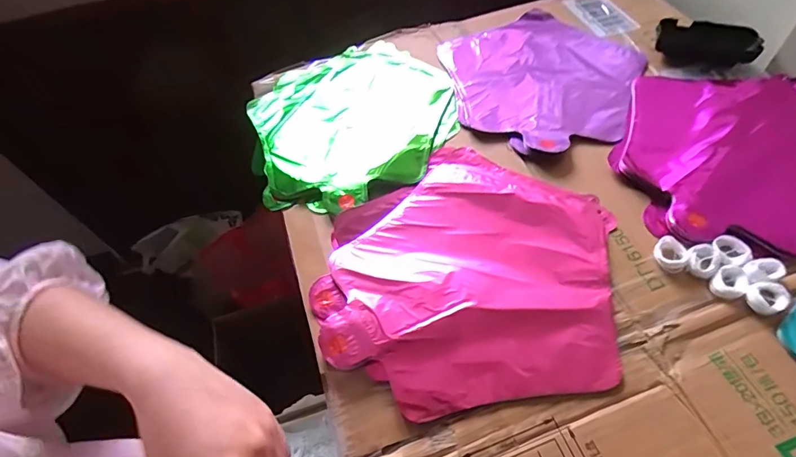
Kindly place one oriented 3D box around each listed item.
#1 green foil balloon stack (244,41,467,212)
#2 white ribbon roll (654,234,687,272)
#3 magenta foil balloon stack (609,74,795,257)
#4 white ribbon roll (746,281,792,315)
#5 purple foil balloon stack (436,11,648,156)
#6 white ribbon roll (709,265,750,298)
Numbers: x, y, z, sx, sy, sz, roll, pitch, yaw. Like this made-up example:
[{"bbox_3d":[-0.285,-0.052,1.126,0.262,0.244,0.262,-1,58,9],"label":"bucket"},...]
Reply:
[{"bbox_3d":[-0.055,-0.128,0.510,0.233,0.025,0.253,-22,56,-10],"label":"green foil balloon stack"},{"bbox_3d":[0.229,0.022,0.367,0.026,0.013,0.025,-2,55,3],"label":"white ribbon roll"},{"bbox_3d":[0.333,-0.082,0.433,0.232,0.012,0.228,-8,55,-1],"label":"magenta foil balloon stack"},{"bbox_3d":[0.290,0.054,0.343,0.029,0.008,0.024,-22,56,-10],"label":"white ribbon roll"},{"bbox_3d":[0.176,-0.184,0.519,0.232,0.014,0.235,-20,56,-9],"label":"purple foil balloon stack"},{"bbox_3d":[0.268,0.044,0.354,0.030,0.008,0.022,-37,60,-19],"label":"white ribbon roll"}]

